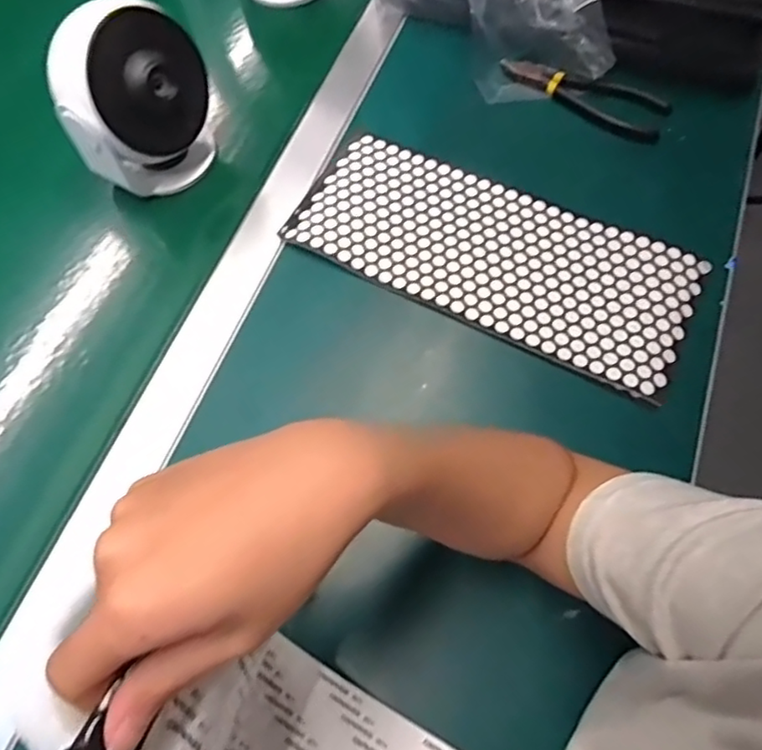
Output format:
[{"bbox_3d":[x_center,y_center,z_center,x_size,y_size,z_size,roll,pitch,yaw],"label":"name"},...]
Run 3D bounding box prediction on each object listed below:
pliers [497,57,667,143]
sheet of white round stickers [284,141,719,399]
[{"bbox_3d":[0.183,-0.258,0.566,0.155,0.011,0.039,30,69,14],"label":"pliers"},{"bbox_3d":[0.088,-0.099,0.499,0.313,0.013,0.128,25,68,13],"label":"sheet of white round stickers"}]

